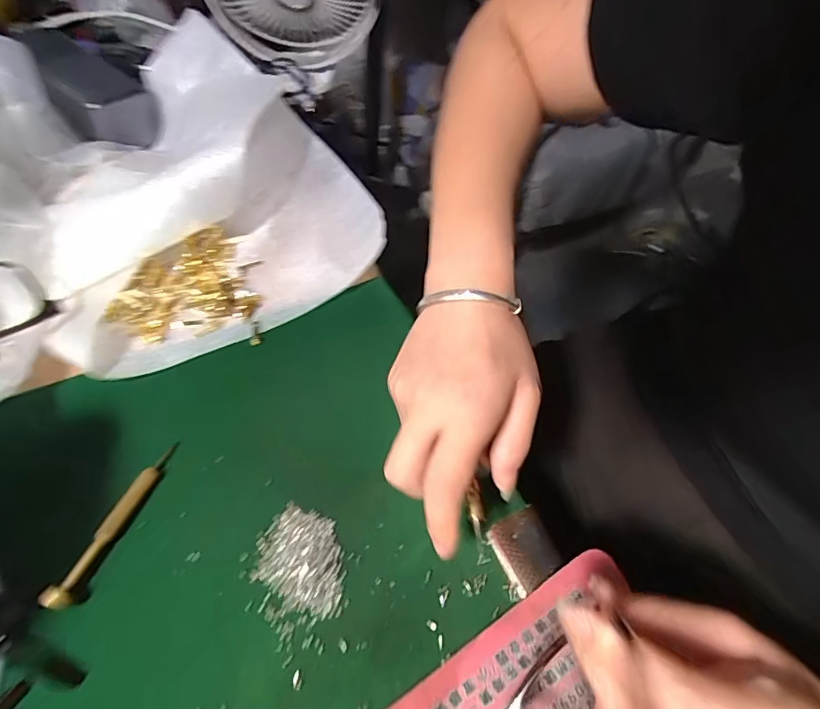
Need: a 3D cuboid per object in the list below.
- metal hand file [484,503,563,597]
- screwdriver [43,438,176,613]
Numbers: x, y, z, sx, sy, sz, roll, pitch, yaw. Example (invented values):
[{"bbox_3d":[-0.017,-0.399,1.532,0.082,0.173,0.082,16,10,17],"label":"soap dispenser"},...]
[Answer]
[{"bbox_3d":[0.066,0.110,0.273,0.033,0.006,0.039,-22,63,-17],"label":"metal hand file"},{"bbox_3d":[-0.159,0.089,0.260,0.011,0.013,0.092,21,60,8],"label":"screwdriver"}]

